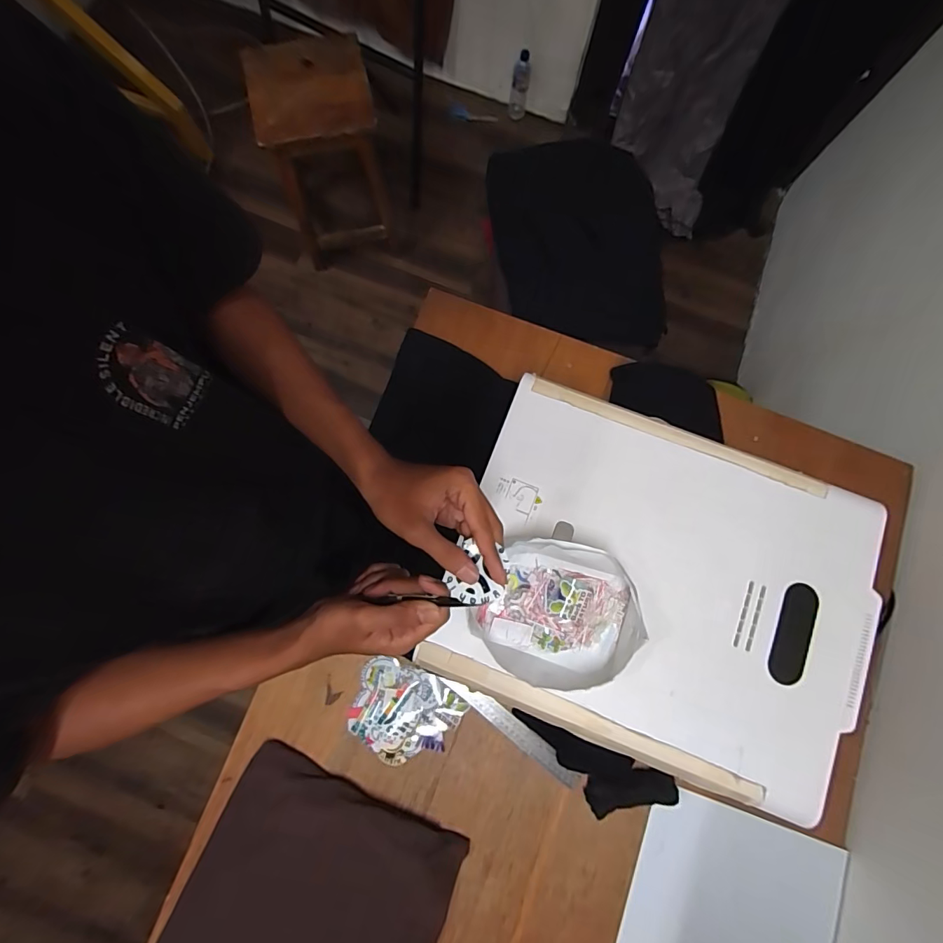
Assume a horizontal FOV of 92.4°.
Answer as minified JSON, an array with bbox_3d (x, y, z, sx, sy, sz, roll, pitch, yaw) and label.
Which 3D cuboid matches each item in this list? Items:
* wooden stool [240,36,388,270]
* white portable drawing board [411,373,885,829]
[{"bbox_3d":[-0.427,-0.905,1.378,0.313,0.514,0.313,-12,80,-4],"label":"wooden stool"},{"bbox_3d":[0.235,0.140,0.558,0.493,0.026,0.394,21,80,2],"label":"white portable drawing board"}]

